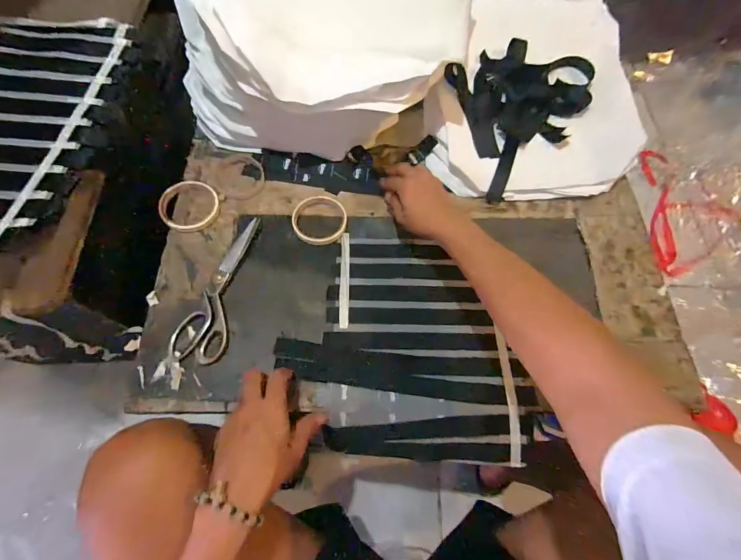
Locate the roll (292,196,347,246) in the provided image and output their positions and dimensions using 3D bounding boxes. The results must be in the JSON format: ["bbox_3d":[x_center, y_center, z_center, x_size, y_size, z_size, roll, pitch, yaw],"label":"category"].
[{"bbox_3d":[-0.081,-0.097,0.563,0.085,0.010,0.084,1,67,-2],"label":"roll"}]

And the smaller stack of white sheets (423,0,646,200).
[{"bbox_3d":[0.282,-0.354,0.641,0.335,0.042,0.440,5,76,4],"label":"smaller stack of white sheets"}]

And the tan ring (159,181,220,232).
[{"bbox_3d":[-0.287,-0.122,0.563,0.085,0.016,0.100,-19,68,-10],"label":"tan ring"}]

